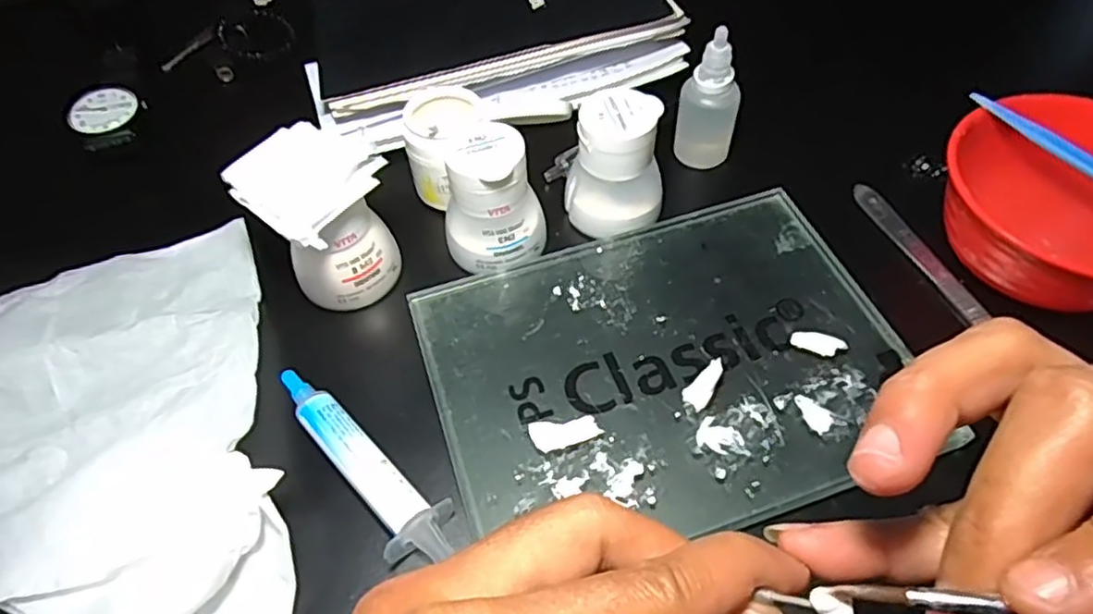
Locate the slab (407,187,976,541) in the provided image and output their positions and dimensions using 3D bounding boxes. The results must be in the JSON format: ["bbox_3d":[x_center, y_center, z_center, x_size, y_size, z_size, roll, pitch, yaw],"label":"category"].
[{"bbox_3d":[0.052,0.023,0.294,0.199,0.010,0.149,-16,56,-10],"label":"slab"}]

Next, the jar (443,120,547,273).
[{"bbox_3d":[-0.025,-0.051,0.319,0.046,0.056,0.042,-4,54,-2],"label":"jar"}]

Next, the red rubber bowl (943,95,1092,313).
[{"bbox_3d":[0.235,-0.044,0.305,0.112,0.053,0.101,14,56,11],"label":"red rubber bowl"}]

